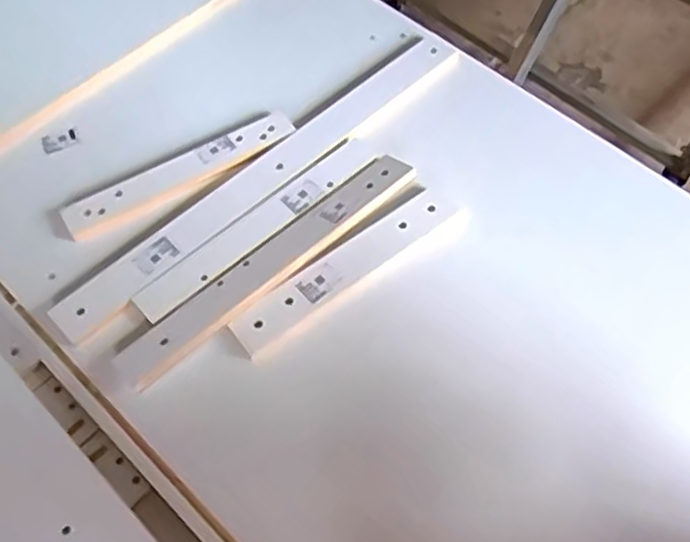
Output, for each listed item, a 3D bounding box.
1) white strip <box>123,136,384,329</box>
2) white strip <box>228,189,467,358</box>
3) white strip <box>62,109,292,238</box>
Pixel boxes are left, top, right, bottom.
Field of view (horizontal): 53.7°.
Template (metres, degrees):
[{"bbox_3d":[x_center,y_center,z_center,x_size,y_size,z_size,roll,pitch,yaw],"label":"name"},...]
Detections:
[{"bbox_3d":[-0.115,-0.070,0.942,0.400,0.017,0.063,-38,66,-19],"label":"white strip"},{"bbox_3d":[0.014,-0.011,0.917,0.373,0.023,0.063,-34,65,-18],"label":"white strip"},{"bbox_3d":[-0.237,-0.146,0.985,0.344,0.018,0.059,-29,64,-15],"label":"white strip"}]

